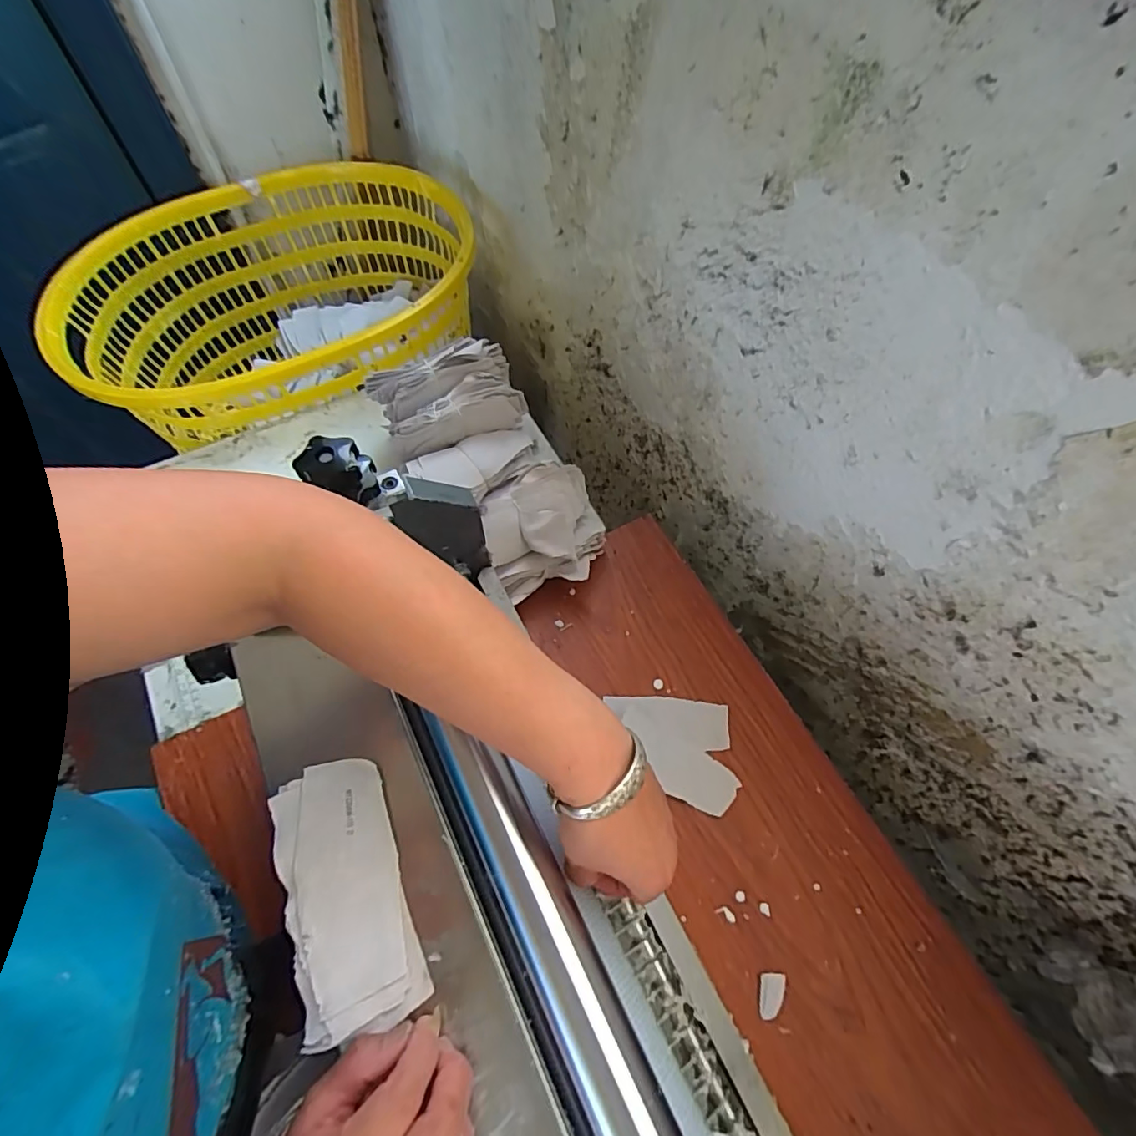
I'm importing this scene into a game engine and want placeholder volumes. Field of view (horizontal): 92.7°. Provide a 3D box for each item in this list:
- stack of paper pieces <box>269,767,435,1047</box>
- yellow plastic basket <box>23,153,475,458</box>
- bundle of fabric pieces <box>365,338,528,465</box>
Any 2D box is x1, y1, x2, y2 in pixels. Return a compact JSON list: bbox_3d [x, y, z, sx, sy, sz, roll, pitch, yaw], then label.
[{"bbox_3d":[-0.139,0.198,0.336,0.069,0.008,0.147,-20,65,-12],"label":"stack of paper pieces"},{"bbox_3d":[-0.450,-0.396,0.891,0.597,0.264,0.516,-10,63,-7],"label":"yellow plastic basket"},{"bbox_3d":[-0.144,-0.206,0.650,0.162,0.069,0.097,-21,65,-13],"label":"bundle of fabric pieces"}]

